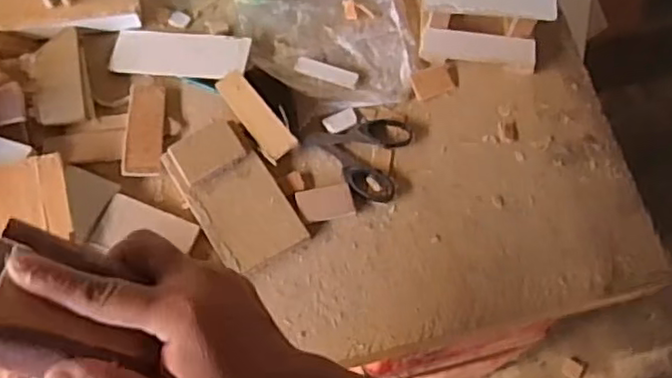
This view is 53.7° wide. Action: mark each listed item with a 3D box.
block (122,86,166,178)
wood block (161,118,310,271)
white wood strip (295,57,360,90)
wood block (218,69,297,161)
[{"bbox_3d":[-0.175,-0.055,0.608,0.032,0.013,0.096,-2,67,-2],"label":"block"},{"bbox_3d":[-0.090,0.006,0.583,0.073,0.020,0.132,-31,71,-13],"label":"wood block"},{"bbox_3d":[-0.009,-0.114,0.647,0.063,0.006,0.017,20,86,7],"label":"white wood strip"},{"bbox_3d":[-0.073,-0.068,0.609,0.029,0.004,0.093,-39,81,-4],"label":"wood block"}]

